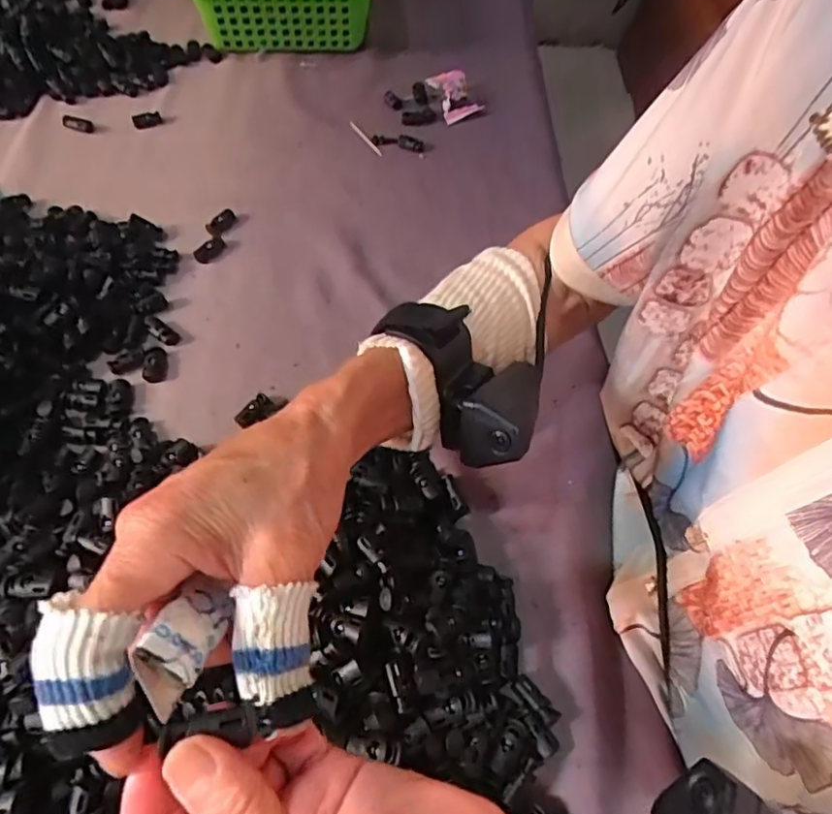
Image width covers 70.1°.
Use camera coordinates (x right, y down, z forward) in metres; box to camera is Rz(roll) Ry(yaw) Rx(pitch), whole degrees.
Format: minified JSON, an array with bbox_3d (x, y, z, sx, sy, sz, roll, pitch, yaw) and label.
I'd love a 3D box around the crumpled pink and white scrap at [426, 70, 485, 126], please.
[{"bbox_3d":[0.042,-0.333,0.632,0.050,0.027,0.054,-25,63,-18],"label":"crumpled pink and white scrap"}]

